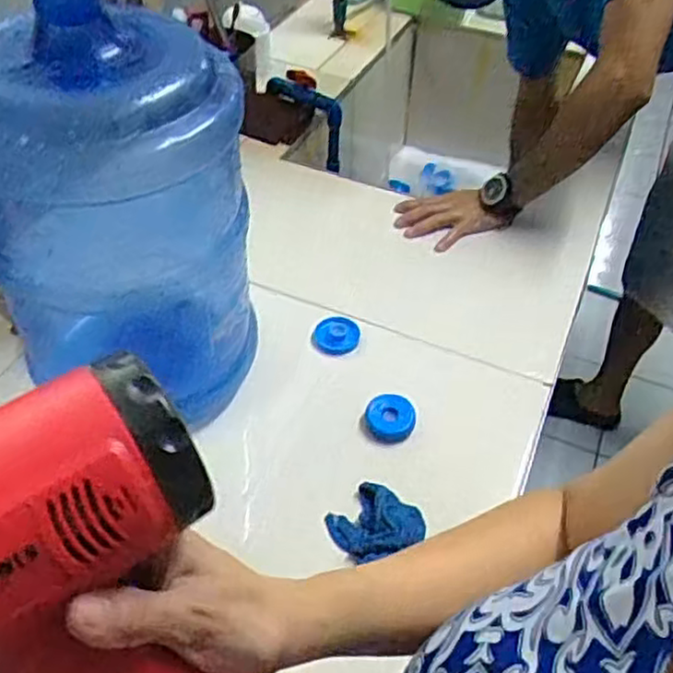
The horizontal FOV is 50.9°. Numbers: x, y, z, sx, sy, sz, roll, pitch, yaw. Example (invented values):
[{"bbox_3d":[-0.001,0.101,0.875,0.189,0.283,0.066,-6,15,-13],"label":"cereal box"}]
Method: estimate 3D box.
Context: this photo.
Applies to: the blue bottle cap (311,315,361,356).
[{"bbox_3d":[-0.001,-0.001,0.920,0.062,0.019,0.065,2,46,-2],"label":"blue bottle cap"}]

